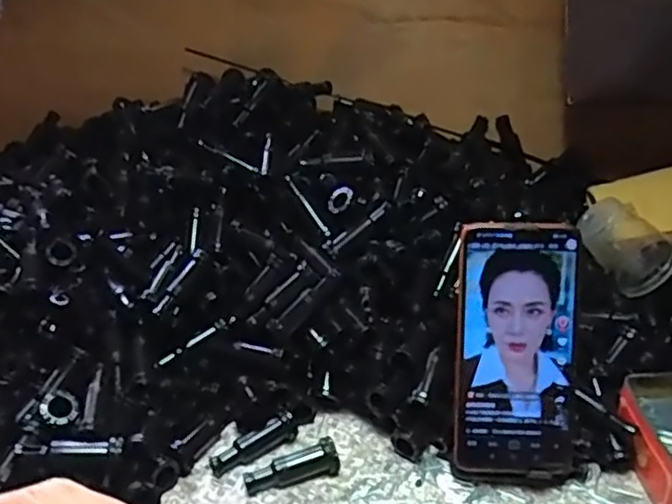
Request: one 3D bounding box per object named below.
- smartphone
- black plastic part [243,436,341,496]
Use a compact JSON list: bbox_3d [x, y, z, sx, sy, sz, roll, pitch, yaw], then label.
[{"bbox_3d":[0.121,0.065,0.459,0.079,0.166,0.011,1,6,5],"label":"smartphone"},{"bbox_3d":[-0.031,0.148,0.480,0.066,0.020,0.017,-9,31,-12],"label":"black plastic part"}]

